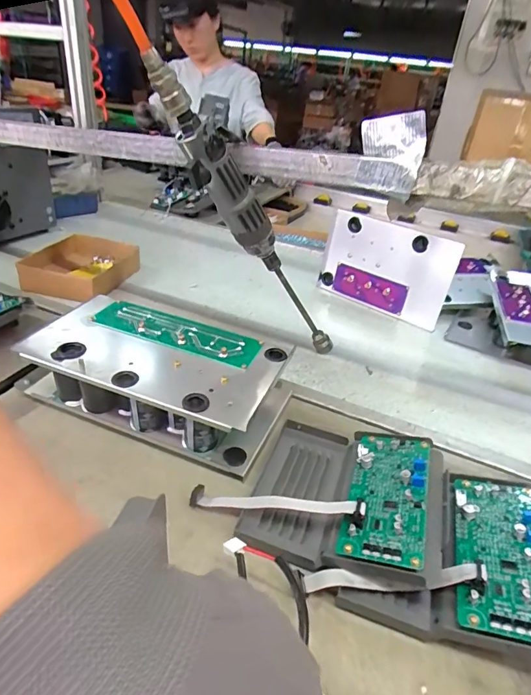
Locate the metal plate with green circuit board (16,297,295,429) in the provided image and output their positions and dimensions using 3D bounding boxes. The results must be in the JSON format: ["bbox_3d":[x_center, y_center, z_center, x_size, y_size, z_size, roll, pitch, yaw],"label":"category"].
[{"bbox_3d":[-0.119,0.006,0.490,0.269,0.014,0.144,15,33,13],"label":"metal plate with green circuit board"}]

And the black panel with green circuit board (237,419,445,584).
[{"bbox_3d":[0.076,0.129,0.410,0.160,0.052,0.159,14,33,12],"label":"black panel with green circuit board"}]

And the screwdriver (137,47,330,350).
[{"bbox_3d":[-0.005,-0.119,0.497,0.053,0.421,0.054,-40,45,-4],"label":"screwdriver"}]

